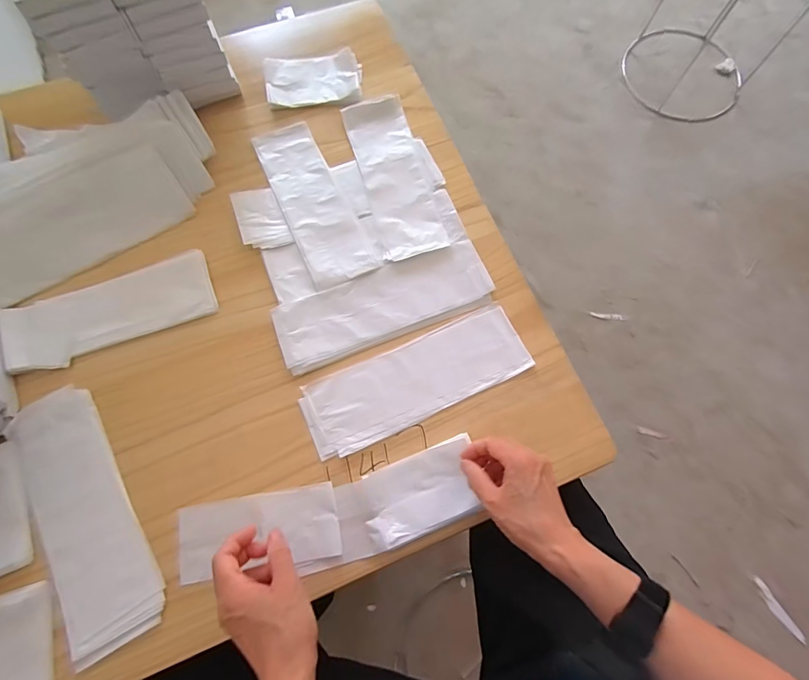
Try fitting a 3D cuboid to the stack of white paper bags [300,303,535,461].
[{"bbox_3d":[0.015,0.045,0.510,0.262,0.007,0.090,-24,77,-8],"label":"stack of white paper bags"}]

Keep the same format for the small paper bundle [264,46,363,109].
[{"bbox_3d":[-0.128,-0.370,0.623,0.133,0.016,0.081,-10,76,-5],"label":"small paper bundle"}]

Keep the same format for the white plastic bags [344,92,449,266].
[{"bbox_3d":[-0.012,-0.217,0.579,0.084,0.010,0.233,-16,76,-6],"label":"white plastic bags"}]

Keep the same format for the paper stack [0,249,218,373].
[{"bbox_3d":[-0.343,-0.035,0.510,0.224,0.016,0.082,-22,77,-8],"label":"paper stack"}]

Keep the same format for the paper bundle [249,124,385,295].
[{"bbox_3d":[-0.118,-0.182,0.570,0.086,0.014,0.246,-24,77,-8],"label":"paper bundle"}]

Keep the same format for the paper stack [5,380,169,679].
[{"bbox_3d":[-0.334,0.180,0.452,0.090,0.015,0.263,-29,76,-8],"label":"paper stack"}]

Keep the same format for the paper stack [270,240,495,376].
[{"bbox_3d":[-0.024,-0.045,0.530,0.260,0.005,0.087,-21,77,-7],"label":"paper stack"}]

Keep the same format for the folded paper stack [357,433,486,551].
[{"bbox_3d":[0.018,0.161,0.461,0.125,0.012,0.077,-21,77,-7],"label":"folded paper stack"}]

